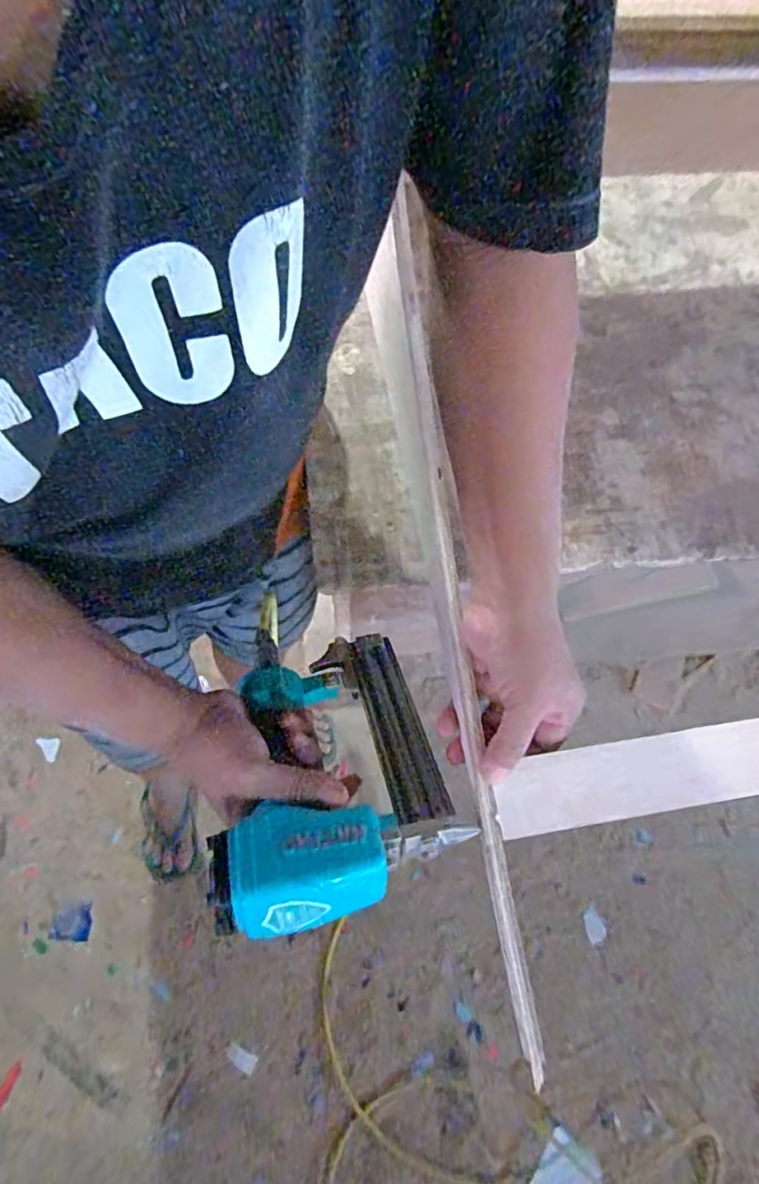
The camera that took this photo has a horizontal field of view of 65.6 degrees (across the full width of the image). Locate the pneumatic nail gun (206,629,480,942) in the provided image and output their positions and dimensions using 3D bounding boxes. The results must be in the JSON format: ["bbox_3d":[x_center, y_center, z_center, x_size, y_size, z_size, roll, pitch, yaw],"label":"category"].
[{"bbox_3d":[-0.045,0.125,0.444,0.165,0.060,0.231,-1,36,-19],"label":"pneumatic nail gun"}]

